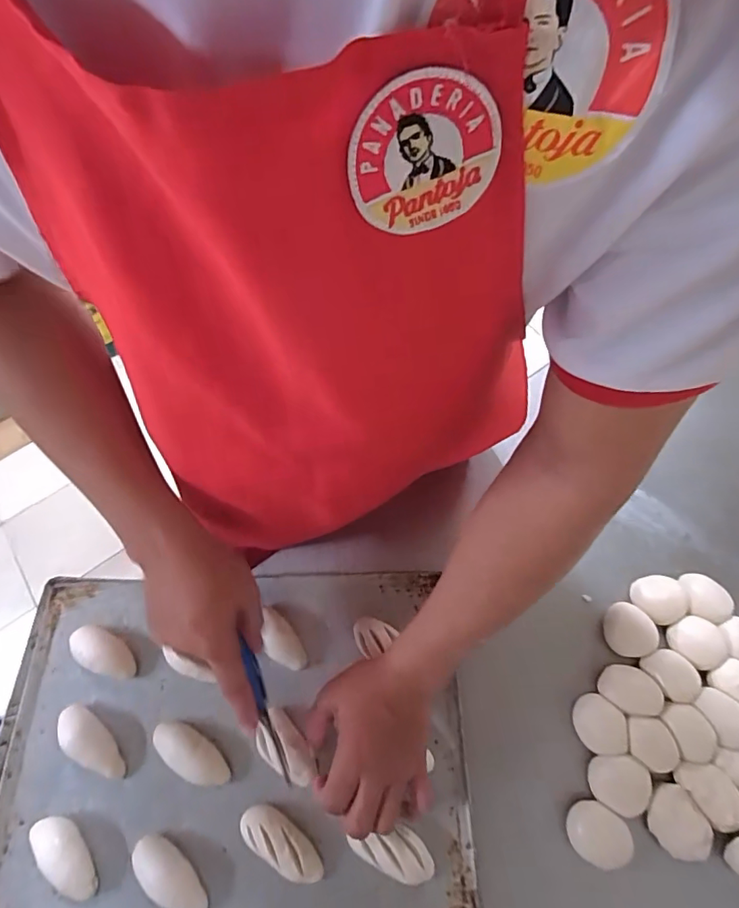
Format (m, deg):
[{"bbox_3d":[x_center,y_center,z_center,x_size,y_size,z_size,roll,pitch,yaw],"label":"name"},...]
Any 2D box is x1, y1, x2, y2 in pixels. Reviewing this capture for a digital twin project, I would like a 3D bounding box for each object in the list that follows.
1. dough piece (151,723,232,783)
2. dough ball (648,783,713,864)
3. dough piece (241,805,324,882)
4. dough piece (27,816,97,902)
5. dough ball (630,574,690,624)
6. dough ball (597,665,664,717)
[{"bbox_3d":[-0.174,0.291,0.482,0.083,0.021,0.035,32,71,16],"label":"dough piece"},{"bbox_3d":[0.289,0.345,0.462,0.046,0.024,0.054,-31,68,-11],"label":"dough ball"},{"bbox_3d":[-0.080,0.353,0.447,0.085,0.021,0.033,30,70,15],"label":"dough piece"},{"bbox_3d":[-0.277,0.362,0.445,0.080,0.023,0.027,36,72,17],"label":"dough piece"},{"bbox_3d":[0.320,0.161,0.548,0.052,0.026,0.052,-1,65,2],"label":"dough ball"},{"bbox_3d":[0.264,0.240,0.502,0.057,0.022,0.044,2,66,4],"label":"dough ball"}]

